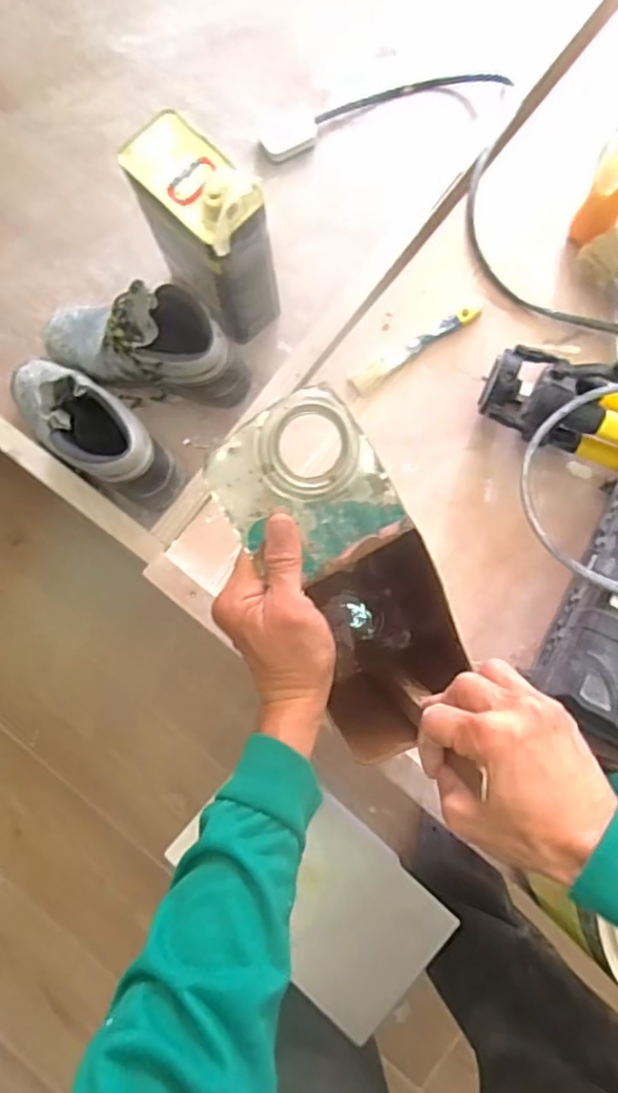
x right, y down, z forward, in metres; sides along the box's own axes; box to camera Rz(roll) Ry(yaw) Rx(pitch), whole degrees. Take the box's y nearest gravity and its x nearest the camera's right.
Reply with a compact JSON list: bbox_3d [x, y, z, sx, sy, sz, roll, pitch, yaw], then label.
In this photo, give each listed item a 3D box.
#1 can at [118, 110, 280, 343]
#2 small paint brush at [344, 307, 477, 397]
[{"bbox_3d":[-0.126,-0.390,0.829,0.108,0.251,0.172,-35,81,-3],"label":"can"},{"bbox_3d":[0.121,-0.227,0.731,0.172,0.012,0.024,-35,81,-3],"label":"small paint brush"}]

